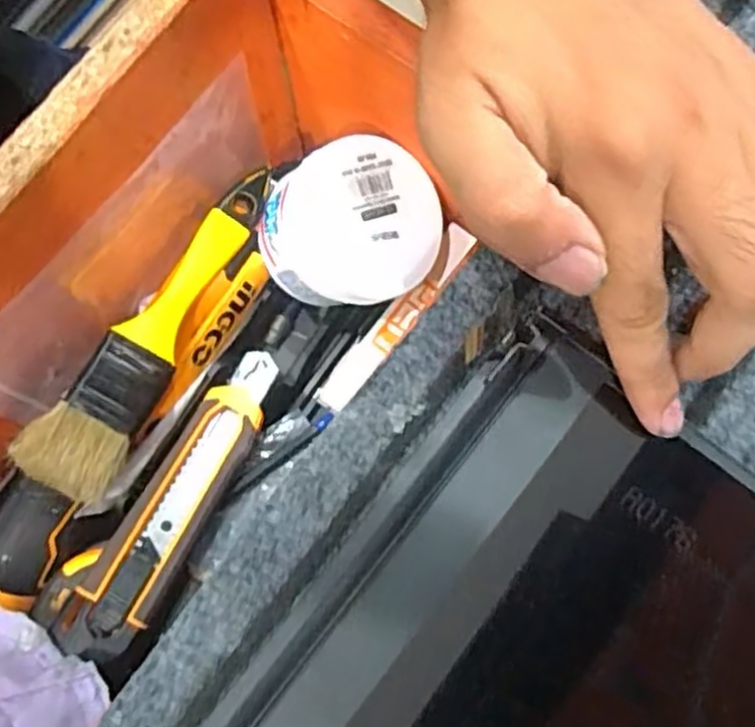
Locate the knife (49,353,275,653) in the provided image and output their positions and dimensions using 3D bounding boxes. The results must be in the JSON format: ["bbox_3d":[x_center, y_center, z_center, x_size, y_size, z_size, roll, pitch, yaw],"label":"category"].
[{"bbox_3d":[-0.095,0.067,0.370,0.037,0.027,0.159,31,81,5],"label":"knife"}]

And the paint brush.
[{"bbox_3d":[-0.114,-0.007,0.370,0.040,0.032,0.150,28,80,5],"label":"paint brush"}]

